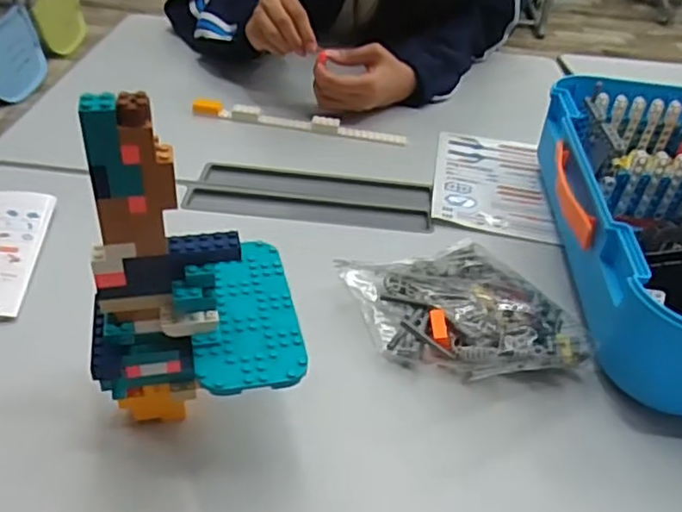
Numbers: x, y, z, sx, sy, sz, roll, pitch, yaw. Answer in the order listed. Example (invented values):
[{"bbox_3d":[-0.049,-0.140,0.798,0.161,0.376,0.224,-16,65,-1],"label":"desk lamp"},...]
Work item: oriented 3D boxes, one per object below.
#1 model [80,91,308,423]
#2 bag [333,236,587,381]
[{"bbox_3d":[-0.084,0.012,0.370,0.115,0.210,0.118,-5,39,-14],"label":"model"},{"bbox_3d":[0.094,0.044,0.512,0.150,0.031,0.150,-11,41,-21],"label":"bag"}]

